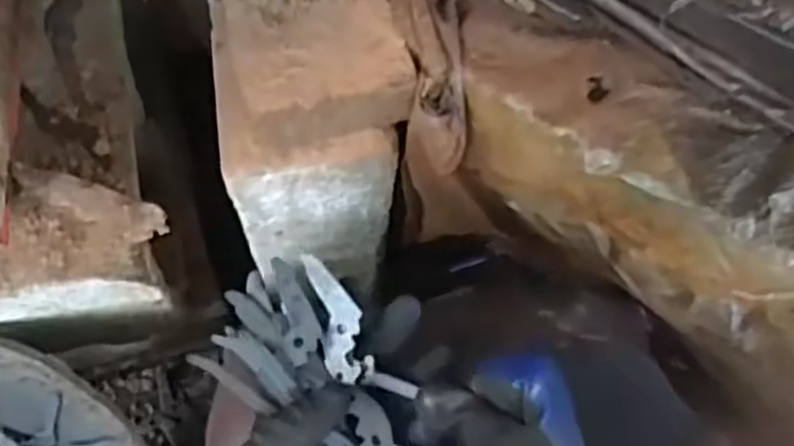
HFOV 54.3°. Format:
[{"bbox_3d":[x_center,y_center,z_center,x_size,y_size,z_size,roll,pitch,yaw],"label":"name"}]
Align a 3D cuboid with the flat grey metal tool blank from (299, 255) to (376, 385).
[{"bbox_3d":[-0.032,0.052,0.431,0.025,0.005,0.073,-17,80,20],"label":"flat grey metal tool blank"}]

